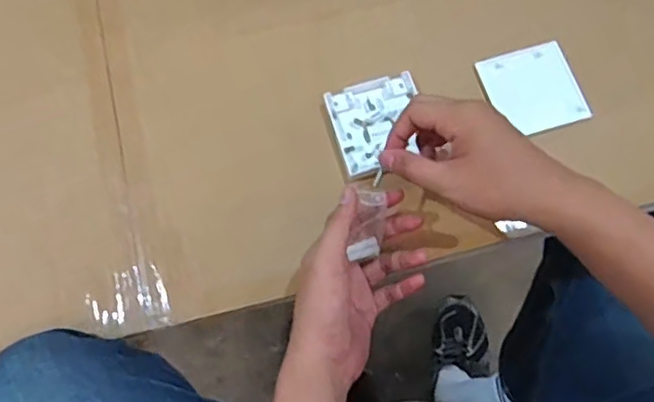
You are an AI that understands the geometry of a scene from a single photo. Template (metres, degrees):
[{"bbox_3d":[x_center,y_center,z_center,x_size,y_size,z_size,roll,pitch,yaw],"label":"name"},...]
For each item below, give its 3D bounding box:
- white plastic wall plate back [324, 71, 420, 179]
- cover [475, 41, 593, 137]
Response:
[{"bbox_3d":[0.049,-0.072,0.561,0.085,0.010,0.085,-16,73,-5],"label":"white plastic wall plate back"},{"bbox_3d":[0.198,-0.107,0.578,0.081,0.015,0.085,-16,73,-5],"label":"cover"}]

